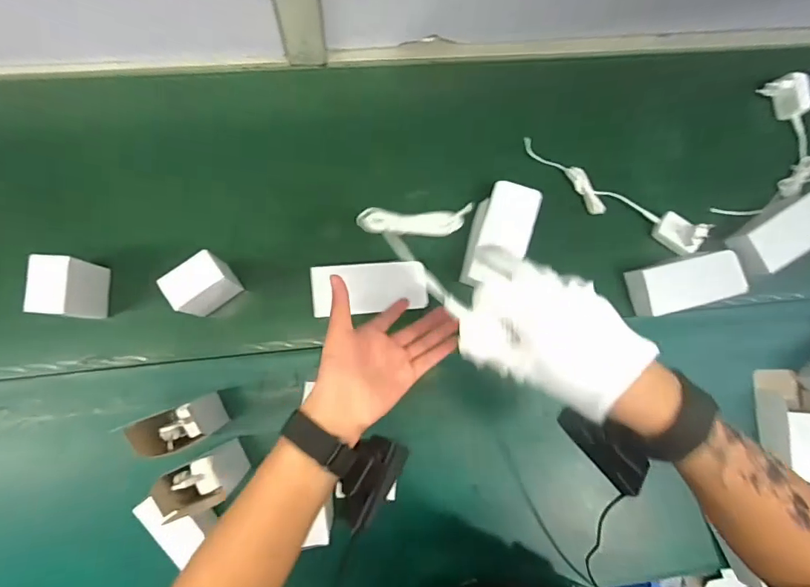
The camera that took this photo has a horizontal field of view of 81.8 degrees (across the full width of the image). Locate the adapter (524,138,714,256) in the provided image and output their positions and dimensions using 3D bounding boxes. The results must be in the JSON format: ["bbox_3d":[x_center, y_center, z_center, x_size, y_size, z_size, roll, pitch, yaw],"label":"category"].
[{"bbox_3d":[0.285,-0.134,0.649,0.274,0.047,0.042,27,83,0],"label":"adapter"}]

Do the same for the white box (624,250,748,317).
[{"bbox_3d":[0.395,-0.014,0.656,0.164,0.050,0.067,-12,85,-4],"label":"white box"}]

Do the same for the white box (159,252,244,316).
[{"bbox_3d":[-0.241,-0.011,0.572,0.073,0.081,0.047,-38,87,-6],"label":"white box"}]

